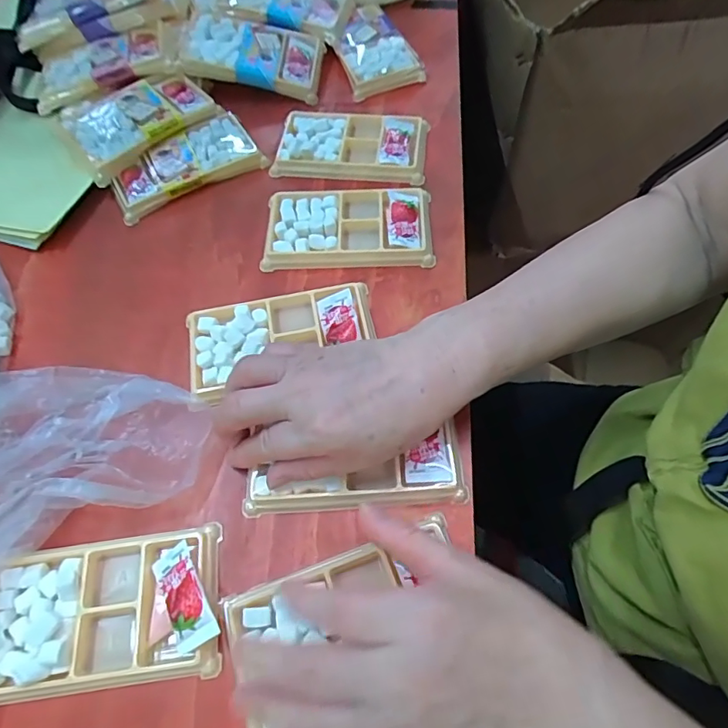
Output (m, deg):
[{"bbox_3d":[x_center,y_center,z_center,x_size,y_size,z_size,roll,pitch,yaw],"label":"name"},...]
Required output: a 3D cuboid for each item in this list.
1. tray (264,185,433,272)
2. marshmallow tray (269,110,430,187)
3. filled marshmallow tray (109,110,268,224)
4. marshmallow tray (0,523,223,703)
[{"bbox_3d":[-0.013,-0.115,0.413,0.135,0.014,0.076,-1,62,3],"label":"tray"},{"bbox_3d":[-0.012,-0.205,0.459,0.137,0.017,0.077,5,62,6],"label":"marshmallow tray"},{"bbox_3d":[-0.166,-0.183,0.458,0.132,0.021,0.070,-27,63,-11],"label":"filled marshmallow tray"},{"bbox_3d":[-0.148,0.138,0.280,0.133,0.020,0.075,-8,61,-1],"label":"marshmallow tray"}]

